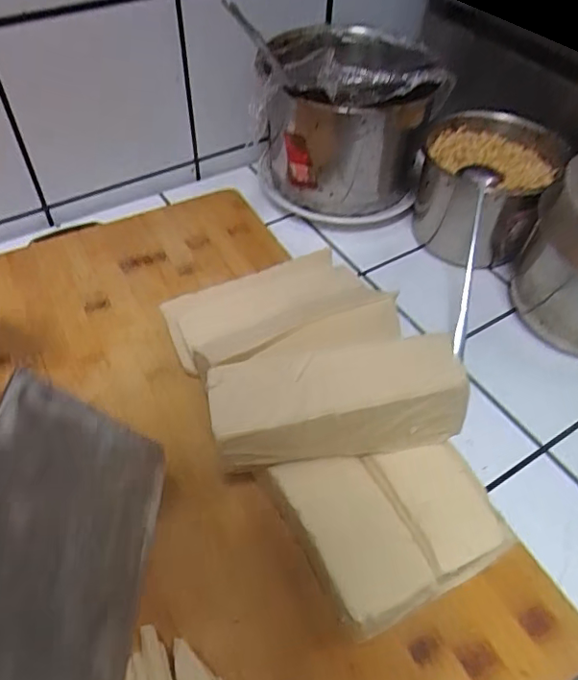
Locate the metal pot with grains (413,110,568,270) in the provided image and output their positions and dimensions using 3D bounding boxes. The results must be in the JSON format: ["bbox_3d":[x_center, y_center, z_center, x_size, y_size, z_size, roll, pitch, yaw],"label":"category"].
[{"bbox_3d":[0.169,-0.132,0.492,0.103,0.092,0.111,1,50,-1],"label":"metal pot with grains"}]

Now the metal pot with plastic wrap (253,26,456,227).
[{"bbox_3d":[0.050,-0.204,0.521,0.151,0.140,0.157,1,50,-1],"label":"metal pot with plastic wrap"}]

